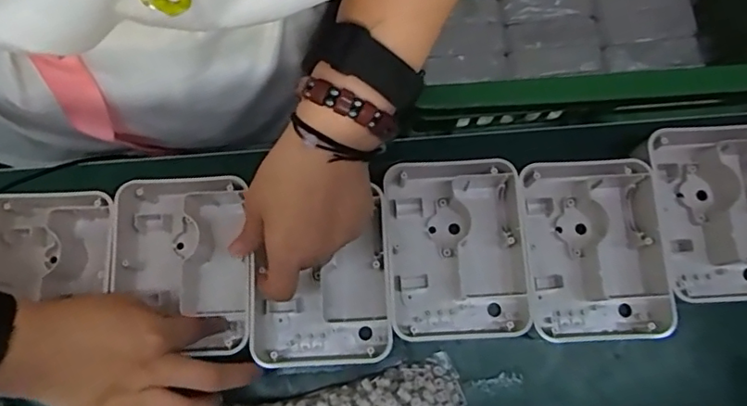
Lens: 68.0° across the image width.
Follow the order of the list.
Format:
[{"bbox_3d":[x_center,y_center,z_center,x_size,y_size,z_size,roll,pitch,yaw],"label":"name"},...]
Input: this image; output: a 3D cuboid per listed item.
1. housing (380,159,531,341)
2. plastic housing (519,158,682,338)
[{"bbox_3d":[0.061,0.035,0.415,0.103,0.036,0.128,-4,78,0],"label":"housing"},{"bbox_3d":[0.163,0.033,0.411,0.102,0.034,0.130,-4,78,0],"label":"plastic housing"}]

